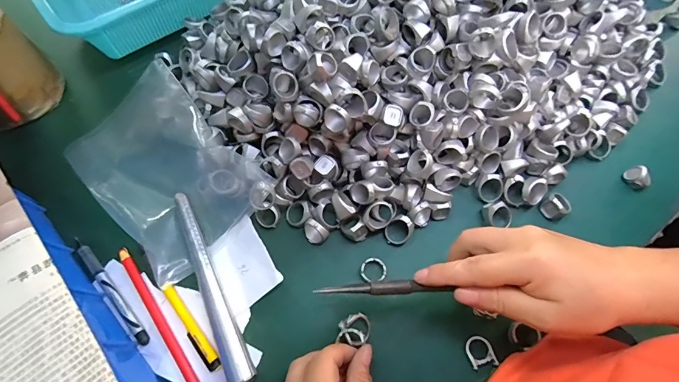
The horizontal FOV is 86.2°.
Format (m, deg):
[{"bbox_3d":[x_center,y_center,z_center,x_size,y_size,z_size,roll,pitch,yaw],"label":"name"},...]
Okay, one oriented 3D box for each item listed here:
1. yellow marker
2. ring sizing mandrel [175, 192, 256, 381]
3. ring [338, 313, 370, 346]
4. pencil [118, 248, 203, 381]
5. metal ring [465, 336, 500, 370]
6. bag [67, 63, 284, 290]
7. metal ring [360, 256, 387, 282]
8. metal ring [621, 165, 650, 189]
[{"bbox_3d":[-0.129,0.117,0.313,0.013,0.008,0.084,-38,73,-14],"label":"yellow marker"},{"bbox_3d":[-0.105,0.103,0.311,0.019,0.016,0.236,-26,71,-10],"label":"ring sizing mandrel"},{"bbox_3d":[0.015,0.117,0.310,0.024,0.012,0.024,0,68,0],"label":"ring"},{"bbox_3d":[-0.150,0.118,0.314,0.011,0.010,0.166,-35,73,-13],"label":"pencil"},{"bbox_3d":[0.120,0.138,0.310,0.021,0.005,0.025,-14,69,-6],"label":"metal ring"},{"bbox_3d":[-0.178,-0.029,0.361,0.132,0.025,0.204,-43,74,-15],"label":"bag"},{"bbox_3d":[0.032,0.073,0.337,0.024,0.005,0.024,0,68,0],"label":"metal ring"},{"bbox_3d":[0.304,-0.014,0.370,0.013,0.020,0.023,-26,71,-10],"label":"metal ring"}]

